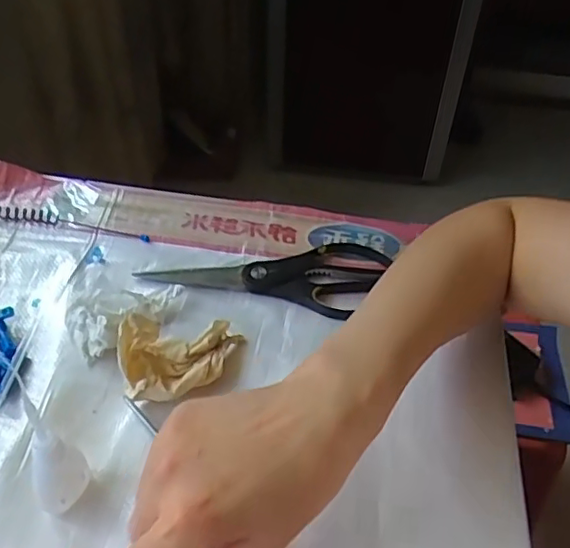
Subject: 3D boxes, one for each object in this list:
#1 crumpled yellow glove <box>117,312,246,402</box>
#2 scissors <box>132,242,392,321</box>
[{"bbox_3d":[-0.072,0.056,0.419,0.086,0.045,0.069,-5,44,-8],"label":"crumpled yellow glove"},{"bbox_3d":[-0.017,-0.007,0.517,0.200,0.013,0.087,9,44,6],"label":"scissors"}]

